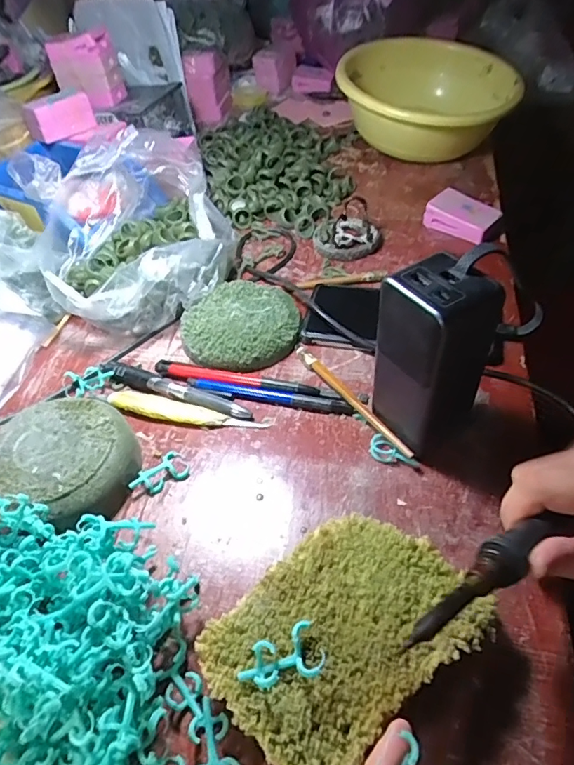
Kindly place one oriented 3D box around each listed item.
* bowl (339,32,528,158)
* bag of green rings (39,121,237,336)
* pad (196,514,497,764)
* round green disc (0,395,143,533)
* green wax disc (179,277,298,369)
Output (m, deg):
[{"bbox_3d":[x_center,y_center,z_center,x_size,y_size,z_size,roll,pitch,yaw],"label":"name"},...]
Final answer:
[{"bbox_3d":[0.184,-0.372,0.682,0.216,0.107,0.212,-2,48,3],"label":"bowl"},{"bbox_3d":[-0.146,-0.151,0.494,0.176,0.102,0.200,-11,47,-5],"label":"bag of green rings"},{"bbox_3d":[0.030,0.122,0.257,0.132,0.014,0.090,-32,52,-25],"label":"pad"},{"bbox_3d":[-0.157,0.053,0.357,0.097,0.028,0.092,-2,48,3],"label":"round green disc"},{"bbox_3d":[-0.040,-0.054,0.455,0.097,0.020,0.102,-2,48,3],"label":"green wax disc"}]

